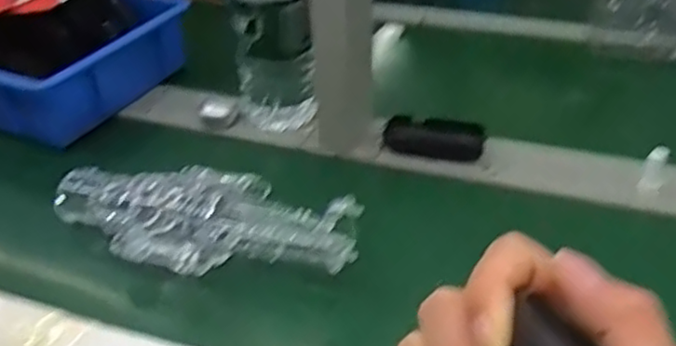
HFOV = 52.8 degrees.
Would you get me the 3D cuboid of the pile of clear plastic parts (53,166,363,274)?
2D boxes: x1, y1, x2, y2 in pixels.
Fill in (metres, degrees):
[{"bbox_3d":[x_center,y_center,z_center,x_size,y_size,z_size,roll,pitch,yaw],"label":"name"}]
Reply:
[{"bbox_3d":[-0.127,0.037,0.623,0.292,0.066,0.109,7,36,14],"label":"pile of clear plastic parts"}]

